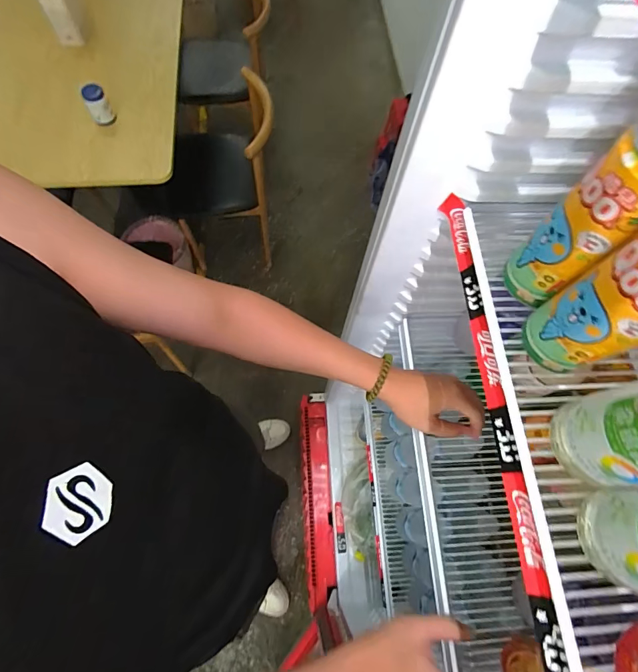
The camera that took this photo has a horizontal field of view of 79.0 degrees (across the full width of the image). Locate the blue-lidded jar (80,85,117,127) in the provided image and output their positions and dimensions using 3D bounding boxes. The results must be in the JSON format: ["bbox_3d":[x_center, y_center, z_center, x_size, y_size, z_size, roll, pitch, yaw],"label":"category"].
[{"bbox_3d":[-0.600,-0.627,1.054,0.057,0.093,0.045,-29,72,-13],"label":"blue-lidded jar"}]

